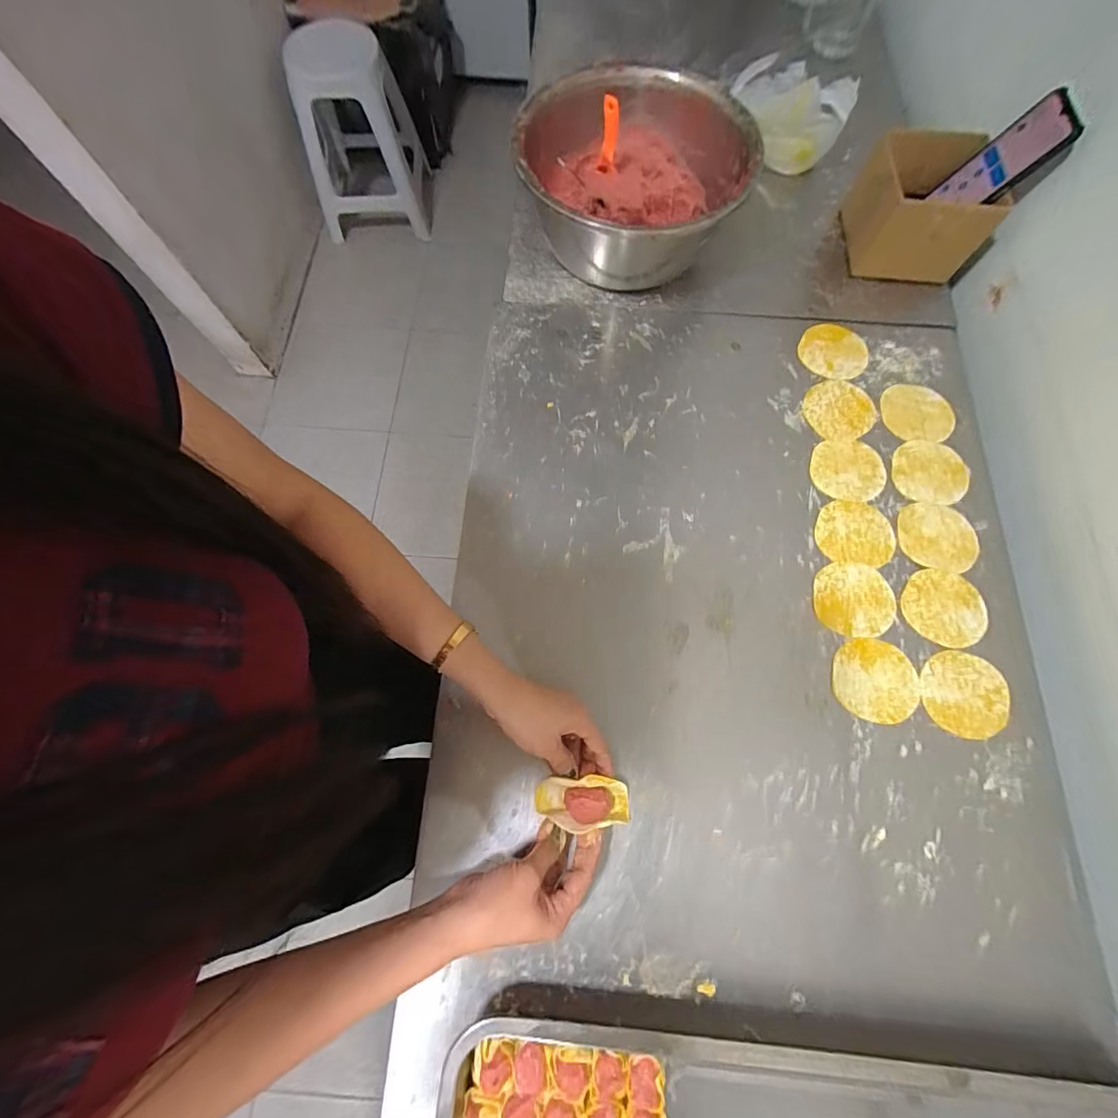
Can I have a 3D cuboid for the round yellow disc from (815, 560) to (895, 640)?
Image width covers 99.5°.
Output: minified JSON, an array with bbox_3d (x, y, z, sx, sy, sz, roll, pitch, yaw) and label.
[{"bbox_3d":[0.316,0.042,0.505,0.085,0.004,0.079,0,73,0],"label":"round yellow disc"}]

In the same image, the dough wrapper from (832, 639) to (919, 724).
[{"bbox_3d":[0.321,0.123,0.479,0.084,0.004,0.080,0,73,0],"label":"dough wrapper"}]

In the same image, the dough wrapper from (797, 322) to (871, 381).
[{"bbox_3d":[0.349,-0.263,0.604,0.082,0.007,0.068,40,89,12],"label":"dough wrapper"}]

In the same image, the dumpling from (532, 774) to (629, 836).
[{"bbox_3d":[0.021,0.220,0.428,0.084,0.032,0.042,1,73,4],"label":"dumpling"}]

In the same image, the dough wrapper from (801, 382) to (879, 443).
[{"bbox_3d":[0.343,-0.182,0.579,0.087,0.006,0.078,-39,77,-11],"label":"dough wrapper"}]

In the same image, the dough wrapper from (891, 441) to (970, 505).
[{"bbox_3d":[0.434,-0.101,0.553,0.083,0.004,0.079,9,72,6],"label":"dough wrapper"}]

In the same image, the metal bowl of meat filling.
[{"bbox_3d":[0.090,-0.468,0.604,0.267,0.132,0.263,0,73,0],"label":"metal bowl of meat filling"}]

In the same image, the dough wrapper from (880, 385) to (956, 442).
[{"bbox_3d":[0.437,-0.178,0.576,0.081,0.004,0.077,3,73,1],"label":"dough wrapper"}]

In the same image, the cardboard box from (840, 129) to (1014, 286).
[{"bbox_3d":[0.467,-0.457,0.619,0.150,0.093,0.147,7,73,2],"label":"cardboard box"}]

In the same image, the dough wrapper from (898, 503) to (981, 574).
[{"bbox_3d":[0.422,-0.024,0.527,0.084,0.004,0.077,11,73,3],"label":"dough wrapper"}]

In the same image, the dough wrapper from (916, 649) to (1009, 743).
[{"bbox_3d":[0.409,0.135,0.476,0.086,0.004,0.082,5,73,1],"label":"dough wrapper"}]

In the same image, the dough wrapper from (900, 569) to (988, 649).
[{"bbox_3d":[0.411,0.051,0.503,0.083,0.004,0.081,0,73,0],"label":"dough wrapper"}]

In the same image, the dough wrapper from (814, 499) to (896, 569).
[{"bbox_3d":[0.332,-0.030,0.530,0.084,0.004,0.074,8,73,2],"label":"dough wrapper"}]

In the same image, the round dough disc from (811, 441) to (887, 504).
[{"bbox_3d":[0.338,-0.104,0.553,0.087,0.004,0.076,2,73,0],"label":"round dough disc"}]

